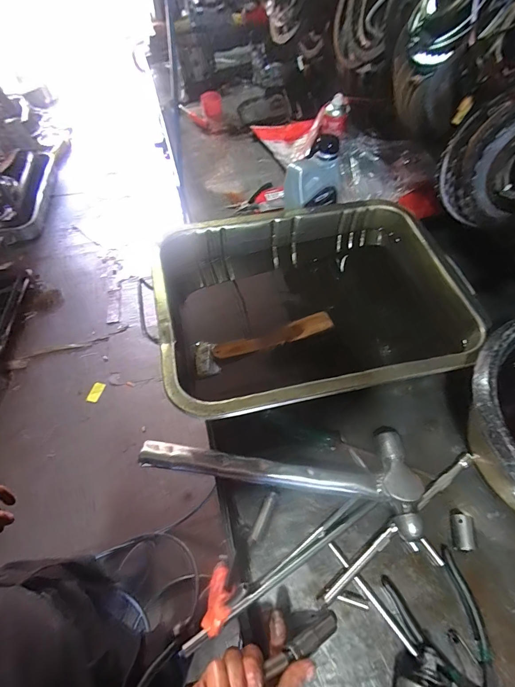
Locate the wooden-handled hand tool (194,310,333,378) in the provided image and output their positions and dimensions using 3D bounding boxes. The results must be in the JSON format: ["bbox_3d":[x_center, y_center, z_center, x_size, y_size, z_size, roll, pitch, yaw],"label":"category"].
[{"bbox_3d":[0.010,-0.009,0.588,0.238,0.019,0.055,-22,58,-10],"label":"wooden-handled hand tool"}]

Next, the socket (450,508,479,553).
[{"bbox_3d":[0.267,0.243,0.461,0.024,0.024,0.047,8,58,9],"label":"socket"}]

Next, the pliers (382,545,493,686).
[{"bbox_3d":[0.228,0.345,0.397,0.095,0.027,0.174,-16,58,-7],"label":"pliers"}]

